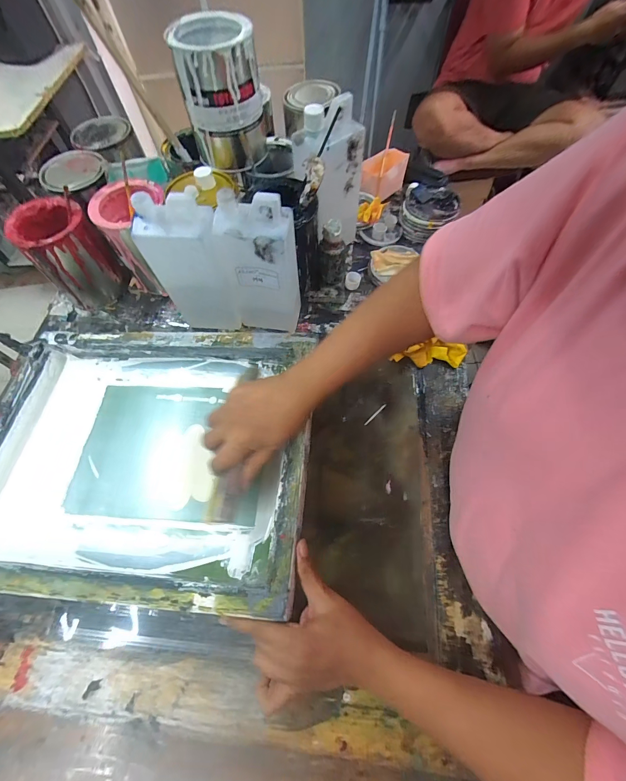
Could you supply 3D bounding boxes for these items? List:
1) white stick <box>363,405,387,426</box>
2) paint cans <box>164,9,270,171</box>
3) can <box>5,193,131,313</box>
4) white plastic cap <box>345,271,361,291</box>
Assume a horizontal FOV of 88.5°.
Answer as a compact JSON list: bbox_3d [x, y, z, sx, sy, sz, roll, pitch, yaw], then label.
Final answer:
[{"bbox_3d":[0.095,0.037,0.490,0.045,0.005,0.006,-44,69,-7],"label":"white stick"},{"bbox_3d":[-0.127,-0.413,0.460,0.105,0.148,0.105,-1,64,2],"label":"paint cans"},{"bbox_3d":[-0.405,-0.224,0.544,0.094,0.148,0.104,36,70,17],"label":"can"},{"bbox_3d":[0.074,-0.203,0.592,0.027,0.020,0.024,10,65,7],"label":"white plastic cap"}]

